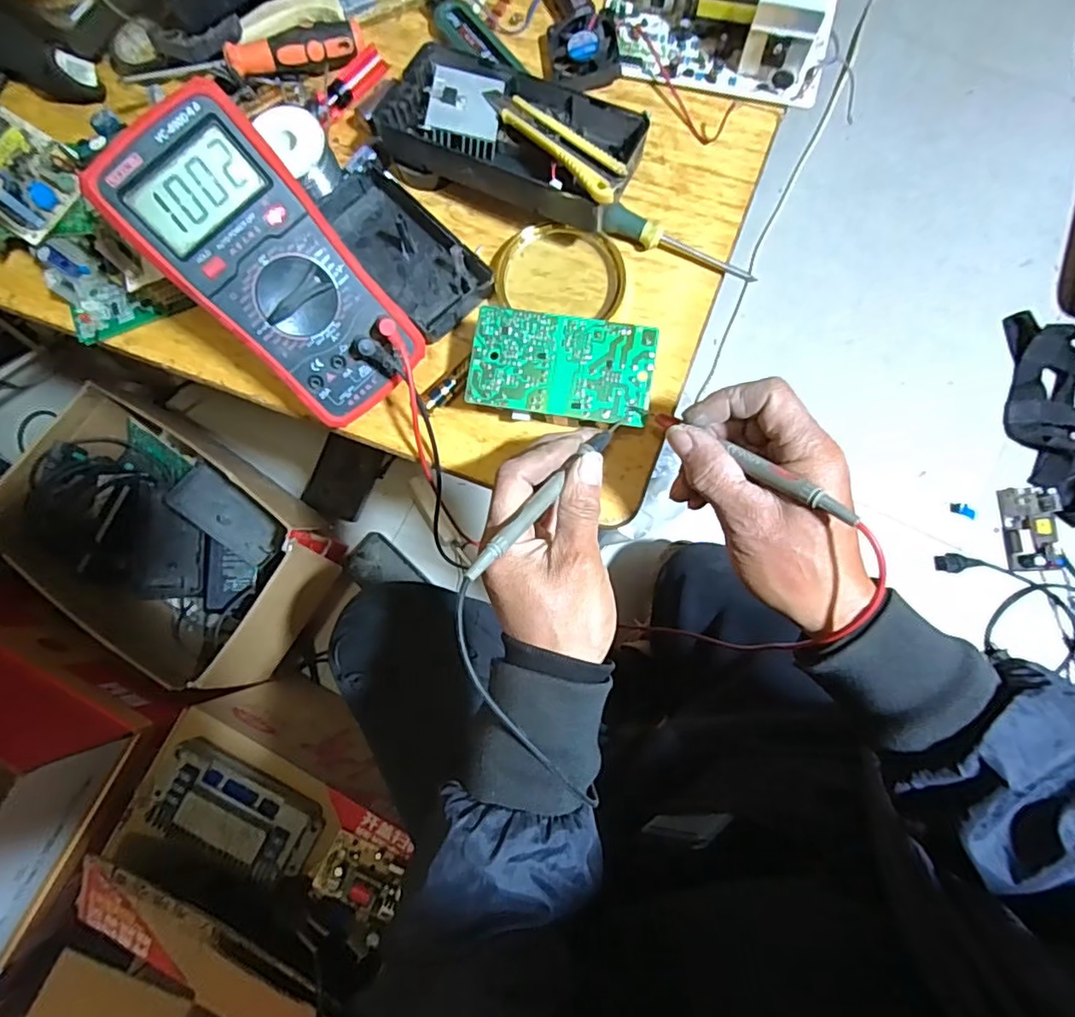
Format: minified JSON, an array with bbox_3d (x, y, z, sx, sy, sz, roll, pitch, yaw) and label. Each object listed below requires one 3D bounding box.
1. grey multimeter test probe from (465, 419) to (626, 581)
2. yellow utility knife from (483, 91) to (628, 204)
[{"bbox_3d":[0.008,-0.011,0.334,0.011,0.008,0.146,40,60,7],"label":"grey multimeter test probe"},{"bbox_3d":[0.009,-0.237,0.383,0.024,0.009,0.127,-40,69,-4],"label":"yellow utility knife"}]

